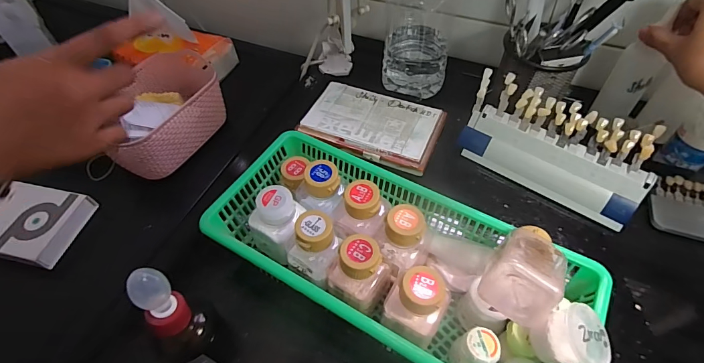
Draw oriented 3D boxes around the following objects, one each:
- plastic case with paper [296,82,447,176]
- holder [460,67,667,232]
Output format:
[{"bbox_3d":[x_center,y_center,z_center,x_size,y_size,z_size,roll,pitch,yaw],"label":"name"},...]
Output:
[{"bbox_3d":[0.024,-0.068,0.432,0.149,0.013,0.091,19,57,15],"label":"plastic case with paper"},{"bbox_3d":[0.201,-0.035,0.375,0.175,0.072,0.060,30,60,22],"label":"holder"}]

